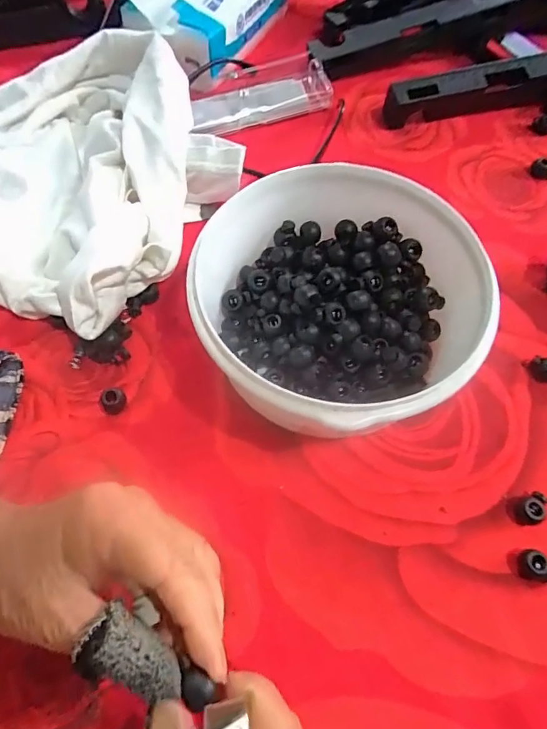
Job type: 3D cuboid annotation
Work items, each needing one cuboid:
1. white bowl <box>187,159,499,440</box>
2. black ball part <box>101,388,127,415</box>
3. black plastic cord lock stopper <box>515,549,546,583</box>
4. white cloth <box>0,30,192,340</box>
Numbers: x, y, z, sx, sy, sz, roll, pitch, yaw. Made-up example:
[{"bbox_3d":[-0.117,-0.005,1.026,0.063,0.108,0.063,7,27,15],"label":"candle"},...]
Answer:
[{"bbox_3d":[0.034,-0.031,0.277,0.151,0.077,0.157,1,64,-1],"label":"white bowl"},{"bbox_3d":[-0.099,0.023,0.285,0.012,0.012,0.015,41,70,17],"label":"black ball part"},{"bbox_3d":[0.142,0.109,0.247,0.017,0.011,0.015,11,64,4],"label":"black plastic cord lock stopper"},{"bbox_3d":[-0.202,-0.135,0.338,0.273,0.056,0.247,-1,64,-2],"label":"white cloth"}]

